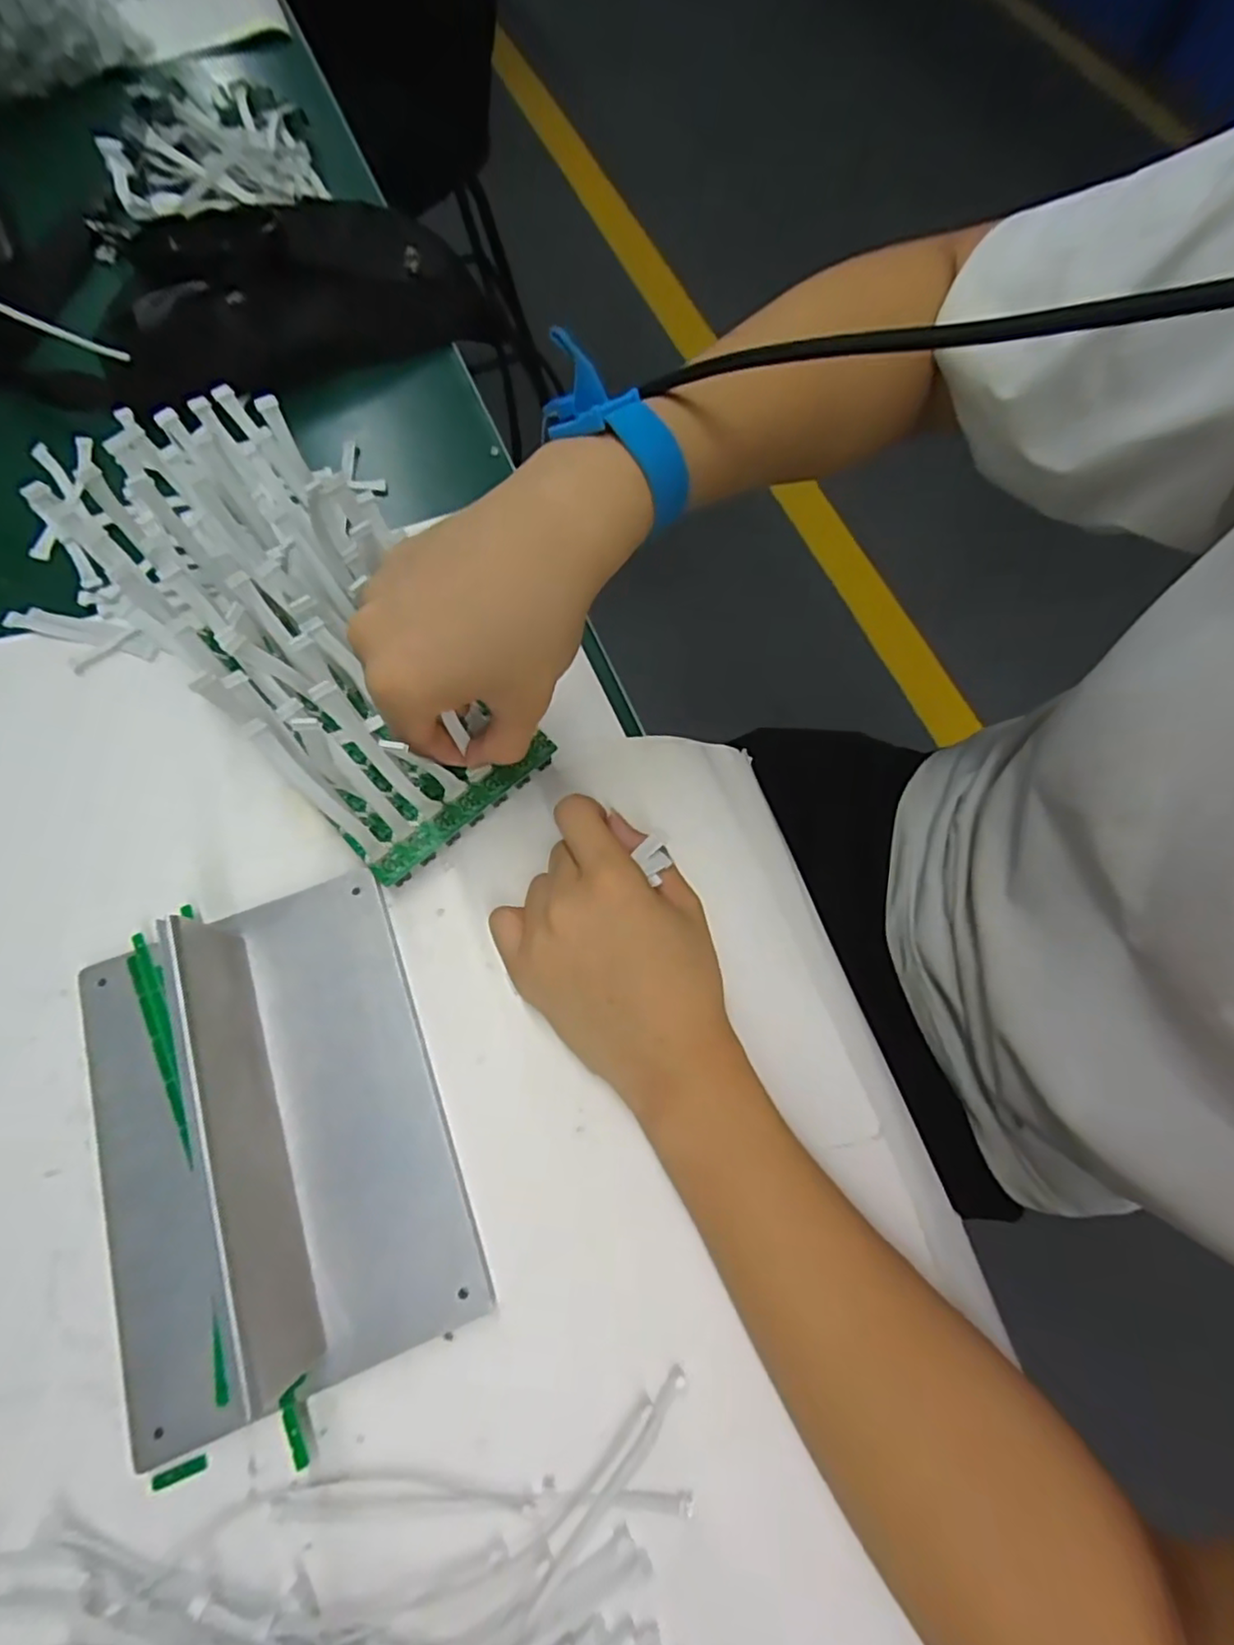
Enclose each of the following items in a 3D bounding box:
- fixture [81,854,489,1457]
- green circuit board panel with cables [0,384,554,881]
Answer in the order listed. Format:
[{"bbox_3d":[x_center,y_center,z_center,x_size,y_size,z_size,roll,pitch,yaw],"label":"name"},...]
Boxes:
[{"bbox_3d":[-0.152,0.127,0.267,0.144,0.052,0.196,-20,71,-8],"label":"fixture"},{"bbox_3d":[-0.156,-0.093,0.305,0.143,0.075,0.248,-36,88,-13],"label":"green circuit board panel with cables"}]

